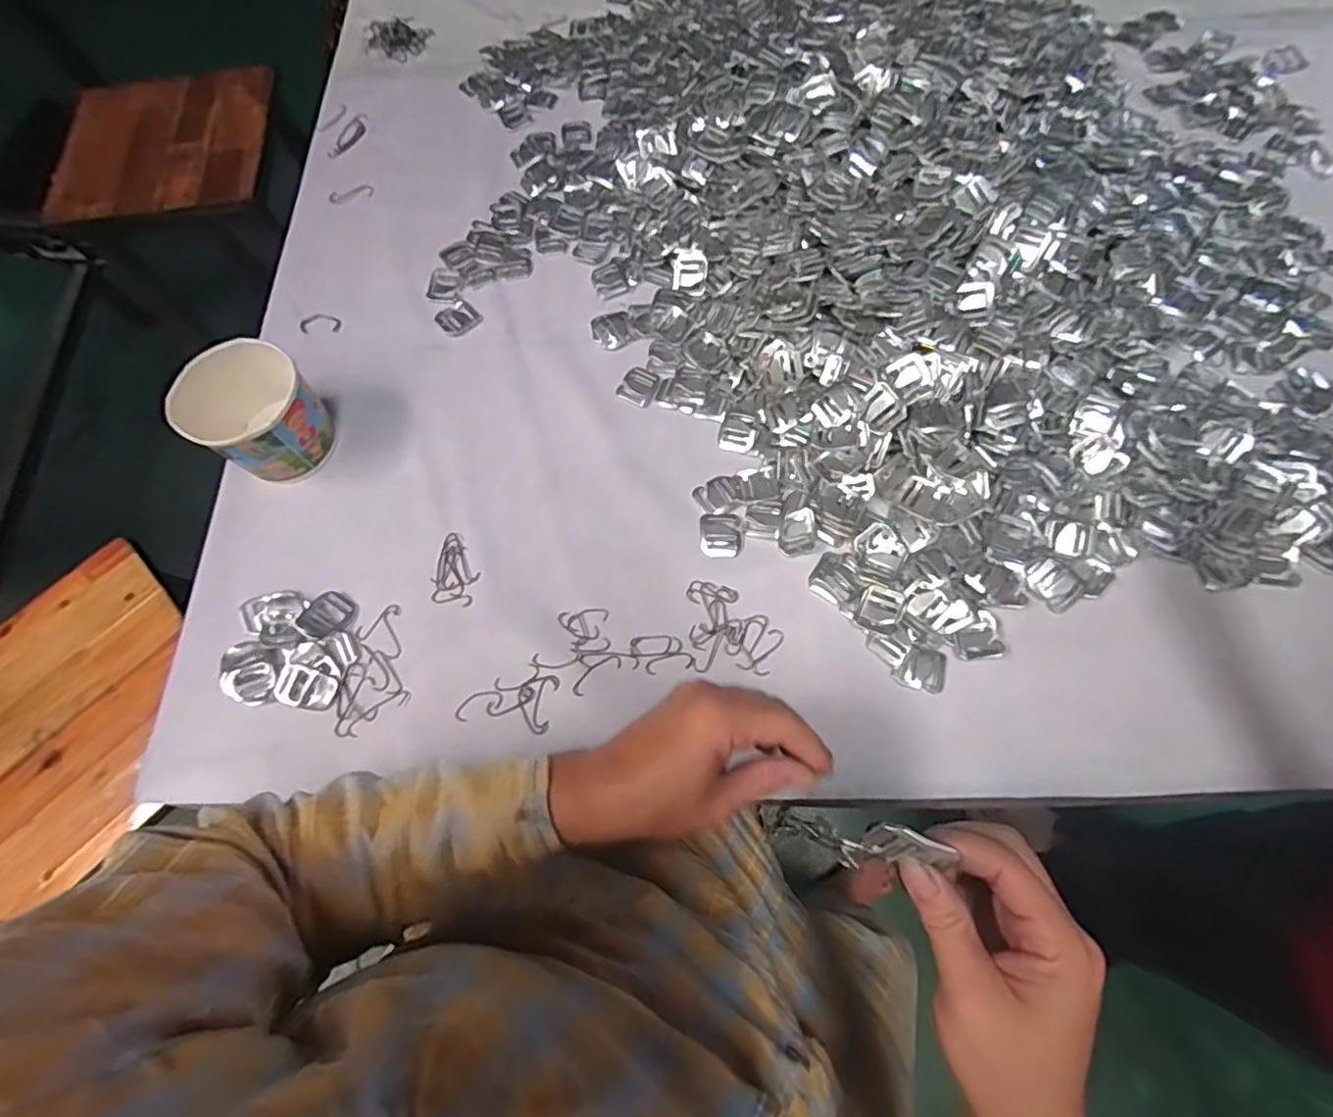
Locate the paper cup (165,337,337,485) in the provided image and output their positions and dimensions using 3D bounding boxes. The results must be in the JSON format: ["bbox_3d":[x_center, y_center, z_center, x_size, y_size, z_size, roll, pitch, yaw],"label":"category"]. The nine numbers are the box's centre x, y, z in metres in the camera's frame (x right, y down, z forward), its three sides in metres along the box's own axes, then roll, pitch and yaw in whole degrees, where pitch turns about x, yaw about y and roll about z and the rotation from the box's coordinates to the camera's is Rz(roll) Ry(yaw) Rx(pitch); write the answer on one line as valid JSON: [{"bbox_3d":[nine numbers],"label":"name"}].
[{"bbox_3d":[-0.321,-0.113,0.488,0.086,0.075,0.086,0,70,1],"label":"paper cup"}]

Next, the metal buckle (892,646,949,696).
[{"bbox_3d":[0.180,0.078,0.437,0.034,0.005,0.030,14,71,7],"label":"metal buckle"}]

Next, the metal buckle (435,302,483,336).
[{"bbox_3d":[-0.189,-0.219,0.564,0.035,0.005,0.030,-41,74,-12],"label":"metal buckle"}]

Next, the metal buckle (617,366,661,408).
[{"bbox_3d":[-0.023,-0.149,0.533,0.031,0.004,0.035,27,73,11],"label":"metal buckle"}]

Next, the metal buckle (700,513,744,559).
[{"bbox_3d":[0.043,-0.019,0.475,0.032,0.004,0.037,-1,70,1],"label":"metal buckle"}]

